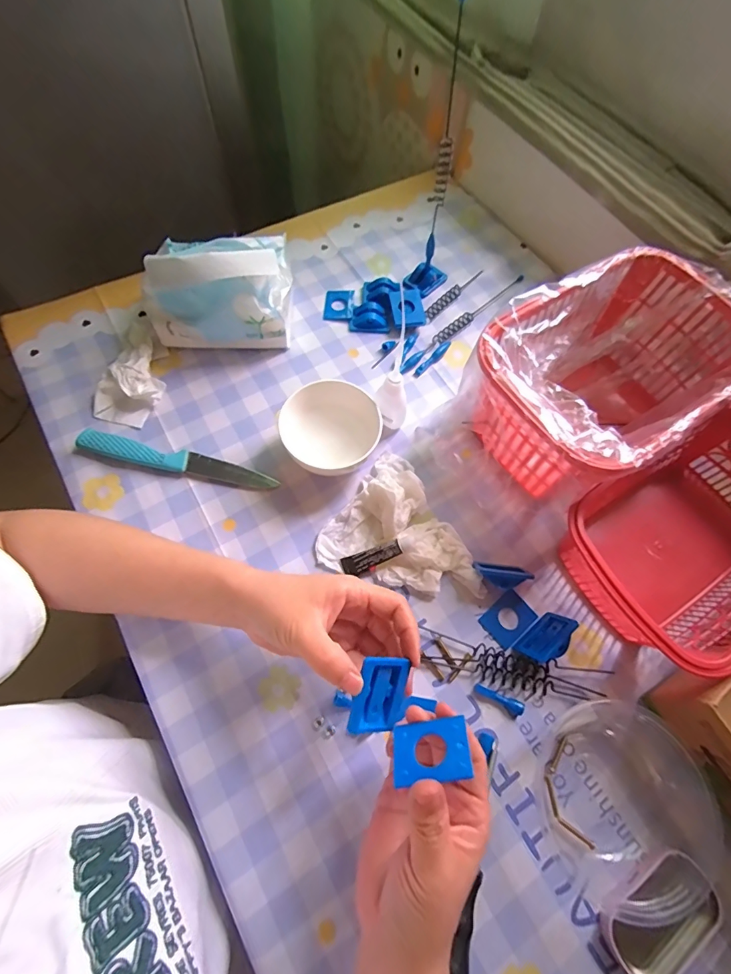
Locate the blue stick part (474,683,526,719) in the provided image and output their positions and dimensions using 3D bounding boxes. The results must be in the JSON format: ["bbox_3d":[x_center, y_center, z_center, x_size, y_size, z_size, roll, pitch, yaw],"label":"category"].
[{"bbox_3d":[0.104,0.164,0.329,0.039,0.010,0.011,29,69,10],"label":"blue stick part"}]

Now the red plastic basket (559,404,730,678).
[{"bbox_3d":[0.270,0.045,0.352,0.213,0.076,0.137,-28,71,-13],"label":"red plastic basket"}]

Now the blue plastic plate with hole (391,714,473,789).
[{"bbox_3d":[0.034,0.140,0.227,0.039,0.004,0.030,-14,27,12],"label":"blue plastic plate with hole"}]

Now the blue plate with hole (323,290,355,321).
[{"bbox_3d":[-0.029,-0.206,0.483,0.034,0.006,0.042,3,67,-1],"label":"blue plate with hole"}]

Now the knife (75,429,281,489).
[{"bbox_3d":[-0.172,-0.025,0.394,0.180,0.017,0.024,13,67,3],"label":"knife"}]

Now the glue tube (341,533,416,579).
[{"bbox_3d":[0.011,0.058,0.362,0.064,0.009,0.020,-25,69,9],"label":"glue tube"}]

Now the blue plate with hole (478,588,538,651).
[{"bbox_3d":[0.120,0.110,0.359,0.043,0.004,0.031,-37,73,-16],"label":"blue plate with hole"}]

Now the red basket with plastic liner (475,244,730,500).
[{"bbox_3d":[0.205,-0.090,0.383,0.225,0.116,0.153,-29,71,-13],"label":"red basket with plastic liner"}]

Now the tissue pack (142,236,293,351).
[{"bbox_3d":[-0.145,-0.195,0.427,0.138,0.092,0.081,-4,67,-4],"label":"tissue pack"}]

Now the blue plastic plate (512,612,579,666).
[{"bbox_3d":[0.147,0.123,0.342,0.045,0.031,0.017,-43,109,-14],"label":"blue plastic plate"}]

